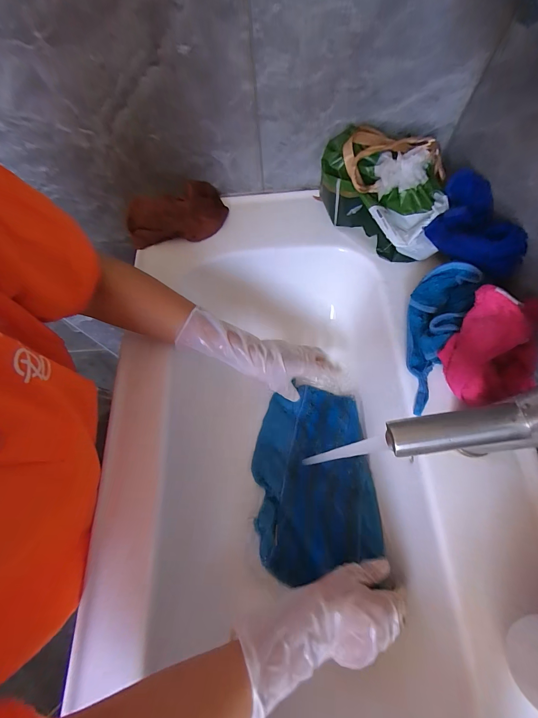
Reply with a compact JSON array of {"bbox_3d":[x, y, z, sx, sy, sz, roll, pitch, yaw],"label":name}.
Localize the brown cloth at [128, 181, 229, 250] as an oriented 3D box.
[{"bbox_3d":[-0.147,-0.225,0.460,0.153,0.044,0.091,-20,69,-5],"label":"brown cloth"}]

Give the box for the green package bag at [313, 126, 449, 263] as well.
[{"bbox_3d":[0.151,-0.225,0.396,0.184,0.103,0.127,22,71,11],"label":"green package bag"}]

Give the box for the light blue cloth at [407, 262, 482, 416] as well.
[{"bbox_3d":[0.194,-0.026,0.347,0.060,0.033,0.174,17,92,9],"label":"light blue cloth"}]

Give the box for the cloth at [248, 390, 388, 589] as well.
[{"bbox_3d":[0.065,0.173,0.435,0.170,0.030,0.252,-6,68,0],"label":"cloth"}]

